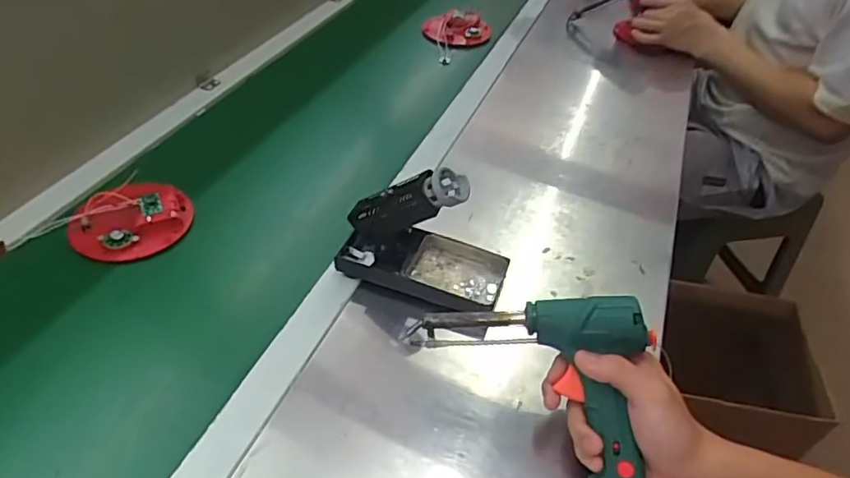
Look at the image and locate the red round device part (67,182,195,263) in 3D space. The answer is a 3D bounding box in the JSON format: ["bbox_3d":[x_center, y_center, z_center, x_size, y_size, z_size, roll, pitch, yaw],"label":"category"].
[{"bbox_3d":[-0.314,-0.024,0.621,0.101,0.035,0.115,27,47,21],"label":"red round device part"}]

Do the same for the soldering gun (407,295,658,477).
[{"bbox_3d":[0.106,0.091,0.461,0.201,0.043,0.129,37,95,16],"label":"soldering gun"}]

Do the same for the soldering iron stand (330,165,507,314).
[{"bbox_3d":[0.001,-0.010,0.551,0.154,0.116,0.075,19,45,13],"label":"soldering iron stand"}]

